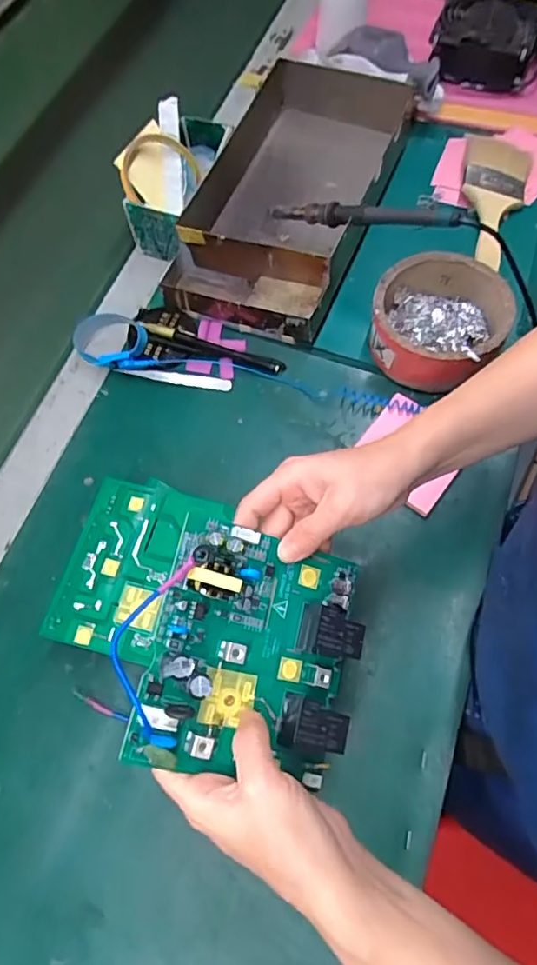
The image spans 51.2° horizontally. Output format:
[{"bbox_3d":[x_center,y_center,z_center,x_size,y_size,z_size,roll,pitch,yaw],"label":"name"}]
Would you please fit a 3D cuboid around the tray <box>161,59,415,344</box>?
[{"bbox_3d":[0.019,-0.307,0.600,0.183,0.069,0.327,17,68,10],"label":"tray"}]

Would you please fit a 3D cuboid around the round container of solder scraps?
[{"bbox_3d":[0.159,-0.150,0.527,0.116,0.055,0.119,-1,66,2],"label":"round container of solder scraps"}]

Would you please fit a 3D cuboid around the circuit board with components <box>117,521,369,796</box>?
[{"bbox_3d":[-0.009,0.090,0.304,0.120,0.023,0.125,19,72,-19],"label":"circuit board with components"}]

